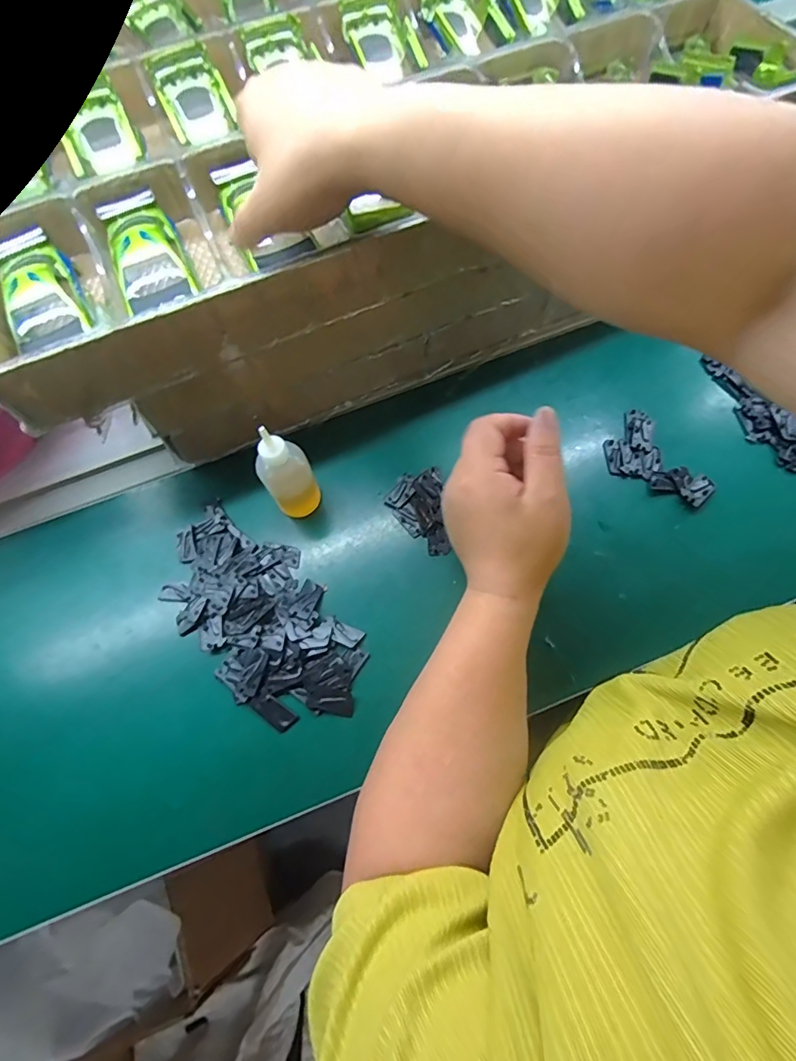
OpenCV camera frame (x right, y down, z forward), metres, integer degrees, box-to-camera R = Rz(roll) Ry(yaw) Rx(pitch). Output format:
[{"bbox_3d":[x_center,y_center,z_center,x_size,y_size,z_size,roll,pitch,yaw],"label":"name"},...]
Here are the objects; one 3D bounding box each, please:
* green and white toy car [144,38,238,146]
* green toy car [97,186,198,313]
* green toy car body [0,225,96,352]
[{"bbox_3d":[-0.175,-0.369,0.421,0.053,0.029,0.072,-22,89,-4],"label":"green and white toy car"},{"bbox_3d":[-0.181,-0.199,0.364,0.052,0.039,0.112,-23,67,-5],"label":"green toy car"},{"bbox_3d":[-0.252,-0.169,0.347,0.050,0.024,0.105,-28,68,-7],"label":"green toy car body"}]

